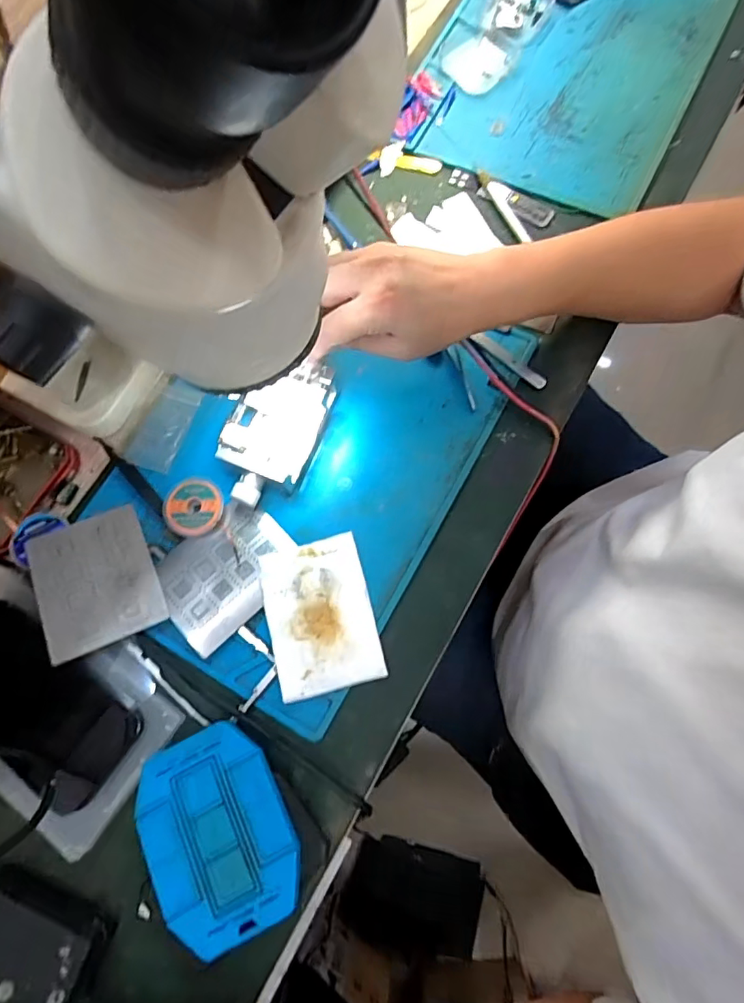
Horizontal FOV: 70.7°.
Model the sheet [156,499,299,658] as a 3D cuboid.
[{"bbox_3d":[-0.108,0.051,0.390,0.099,0.005,0.076,-43,76,-8],"label":"sheet"}]

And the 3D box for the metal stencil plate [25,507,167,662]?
[{"bbox_3d":[-0.202,0.056,0.385,0.078,0.004,0.099,-22,68,-16],"label":"metal stencil plate"}]

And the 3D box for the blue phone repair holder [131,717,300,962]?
[{"bbox_3d":[-0.098,0.207,0.331,0.087,0.016,0.116,-28,74,-4],"label":"blue phone repair holder"}]

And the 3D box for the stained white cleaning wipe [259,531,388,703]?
[{"bbox_3d":[-0.037,0.080,0.373,0.073,0.007,0.104,-16,74,0],"label":"stained white cleaning wipe"}]

